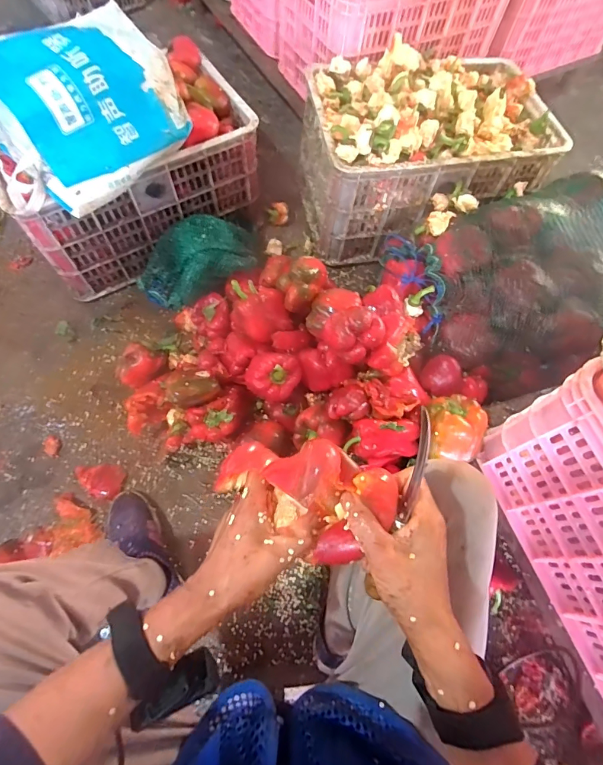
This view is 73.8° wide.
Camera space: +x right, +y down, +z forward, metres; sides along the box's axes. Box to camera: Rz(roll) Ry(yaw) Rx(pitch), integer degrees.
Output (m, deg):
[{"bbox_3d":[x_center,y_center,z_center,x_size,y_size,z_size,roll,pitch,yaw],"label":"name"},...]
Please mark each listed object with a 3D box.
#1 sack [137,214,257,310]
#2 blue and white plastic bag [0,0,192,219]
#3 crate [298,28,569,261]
[{"bbox_3d":[-0.227,-0.270,0.911,0.292,0.181,0.158,-22,68,-12],"label":"sack"},{"bbox_3d":[-0.375,-0.465,0.684,0.330,0.160,0.246,-39,72,-18],"label":"blue and white plastic bag"},{"bbox_3d":[0.283,-0.556,0.961,0.517,0.316,0.349,-8,66,-6],"label":"crate"}]

